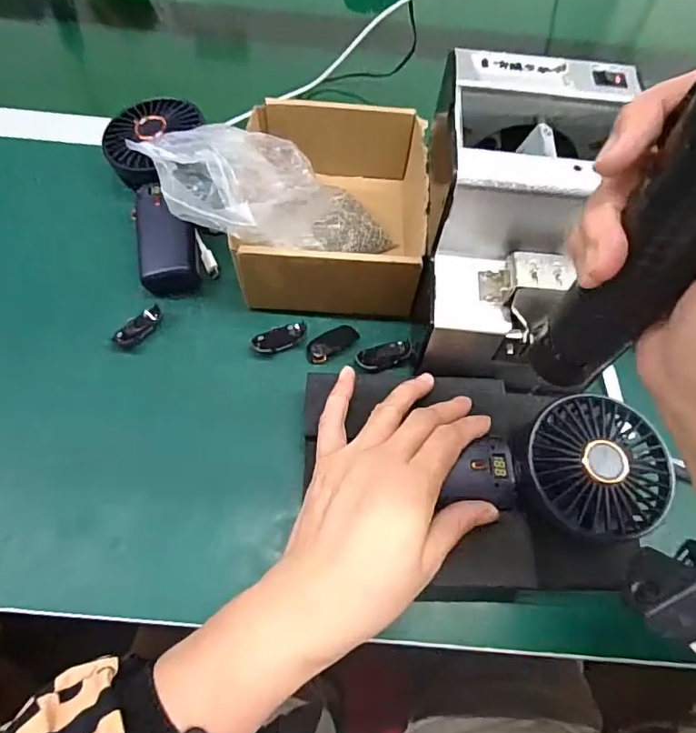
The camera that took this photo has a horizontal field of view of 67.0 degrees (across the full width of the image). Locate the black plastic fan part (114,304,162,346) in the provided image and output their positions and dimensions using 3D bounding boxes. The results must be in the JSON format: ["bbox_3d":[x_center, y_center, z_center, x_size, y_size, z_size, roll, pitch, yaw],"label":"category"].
[{"bbox_3d":[-0.156,-0.030,0.393,0.018,0.007,0.040,25,62,10],"label":"black plastic fan part"}]

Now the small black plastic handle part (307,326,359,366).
[{"bbox_3d":[-0.012,-0.017,0.394,0.042,0.006,0.018,-33,68,-20],"label":"small black plastic handle part"}]

